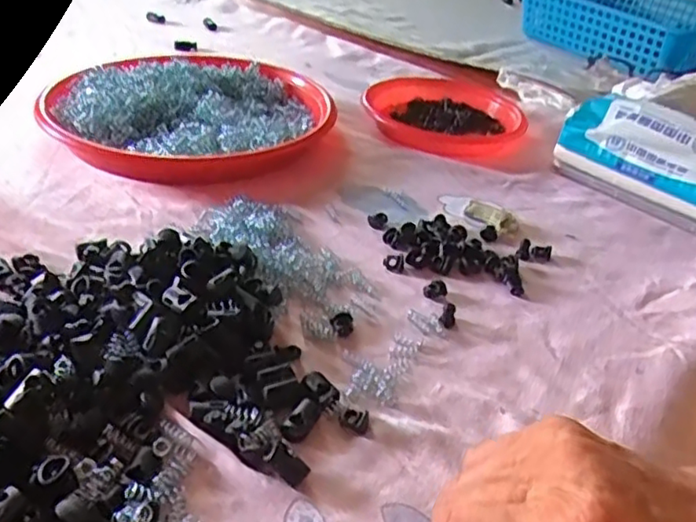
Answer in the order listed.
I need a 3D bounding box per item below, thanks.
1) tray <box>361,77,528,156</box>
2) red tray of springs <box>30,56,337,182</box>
[{"bbox_3d":[0.103,-0.158,0.663,0.160,0.033,0.183,10,34,5],"label":"tray"},{"bbox_3d":[-0.139,-0.141,0.577,0.242,0.033,0.229,3,34,-5],"label":"red tray of springs"}]

